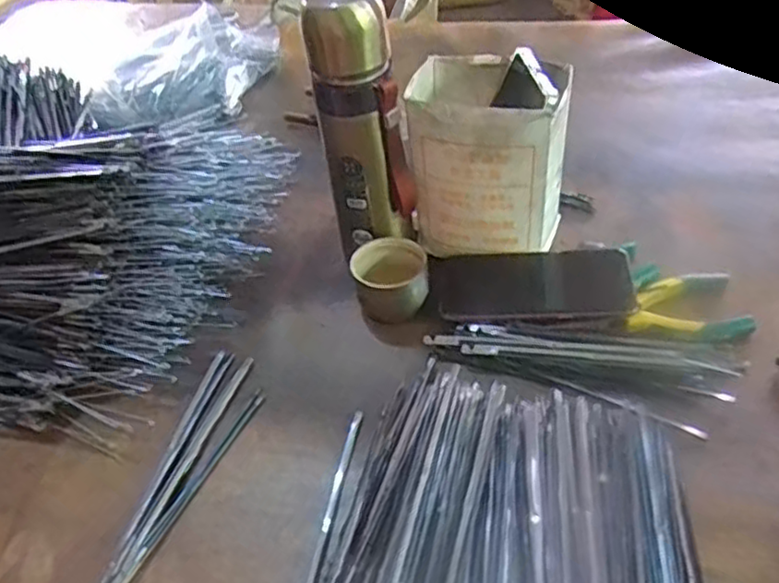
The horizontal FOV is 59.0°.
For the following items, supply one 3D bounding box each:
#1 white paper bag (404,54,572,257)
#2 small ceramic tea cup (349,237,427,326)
[{"bbox_3d":[0.085,-0.113,0.593,0.125,0.145,0.104,8,46,15],"label":"white paper bag"},{"bbox_3d":[0.002,-0.008,0.586,0.059,0.053,0.062,-4,44,4],"label":"small ceramic tea cup"}]

